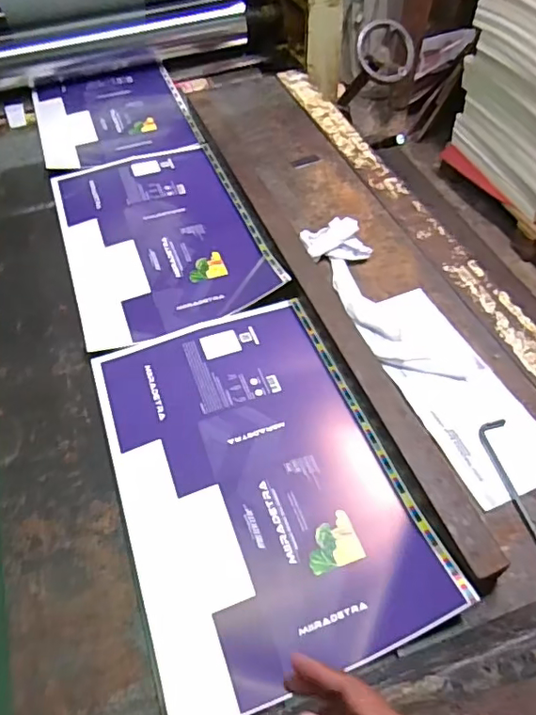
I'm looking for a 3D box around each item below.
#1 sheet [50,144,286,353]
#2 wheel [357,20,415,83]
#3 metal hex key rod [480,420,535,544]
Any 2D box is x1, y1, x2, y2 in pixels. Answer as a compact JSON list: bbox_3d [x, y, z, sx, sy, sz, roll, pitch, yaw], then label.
[{"bbox_3d":[-0.175,-0.201,0.859,0.281,0.006,0.423,-19,55,-10],"label":"sheet"},{"bbox_3d":[0.241,-0.621,1.104,0.113,0.112,0.046,0,20,-11],"label":"wheel"},{"bbox_3d":[0.265,0.148,0.580,0.031,0.008,0.183,-4,53,1],"label":"metal hex key rod"}]

